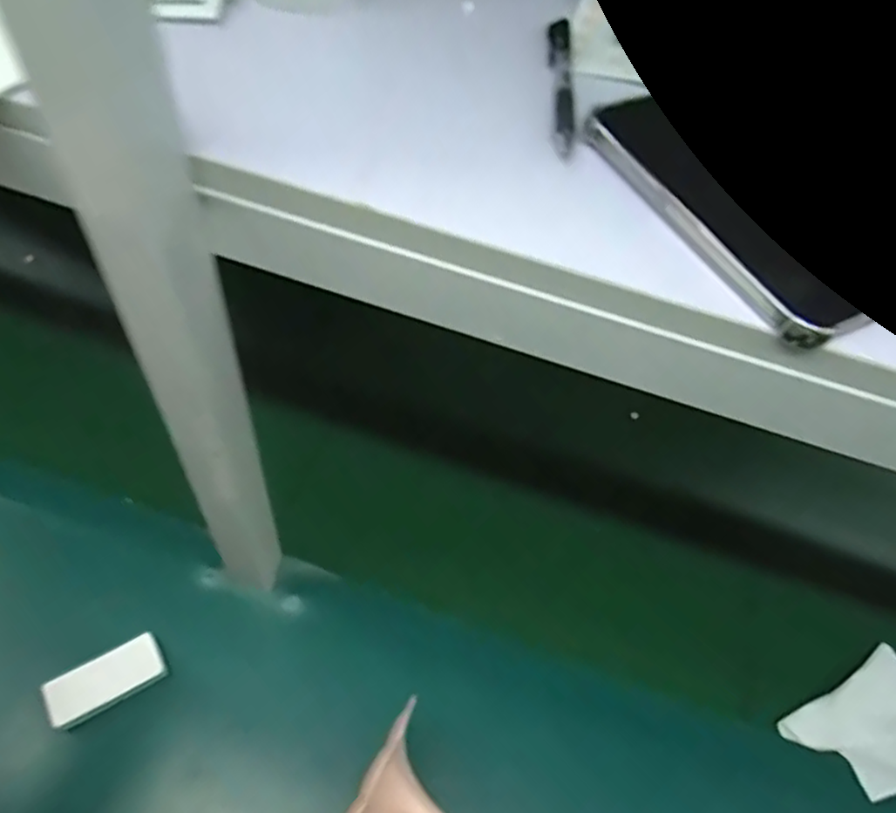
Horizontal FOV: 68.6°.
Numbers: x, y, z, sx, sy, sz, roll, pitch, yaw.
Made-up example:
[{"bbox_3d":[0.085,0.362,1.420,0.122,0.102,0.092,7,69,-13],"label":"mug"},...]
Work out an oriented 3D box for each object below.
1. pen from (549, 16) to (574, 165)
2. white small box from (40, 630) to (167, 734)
[{"bbox_3d":[0.063,-0.181,0.368,0.012,0.011,0.127,6,54,-1],"label":"pen"},{"bbox_3d":[-0.297,0.238,0.570,0.091,0.019,0.042,-26,60,-22],"label":"white small box"}]

